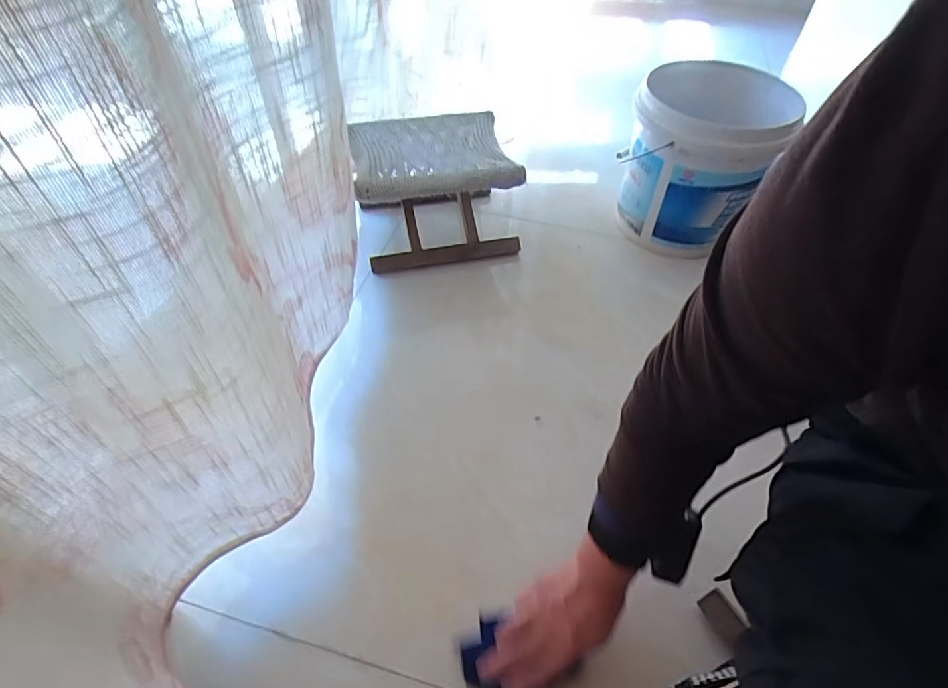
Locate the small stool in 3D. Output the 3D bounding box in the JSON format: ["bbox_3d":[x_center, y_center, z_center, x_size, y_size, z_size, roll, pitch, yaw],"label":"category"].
[{"bbox_3d":[-0.078,-0.280,0.929,0.261,0.201,0.215,-12,51,-11],"label":"small stool"}]

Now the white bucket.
[{"bbox_3d":[0.390,-0.325,0.924,0.241,0.248,0.241,0,50,0],"label":"white bucket"}]

